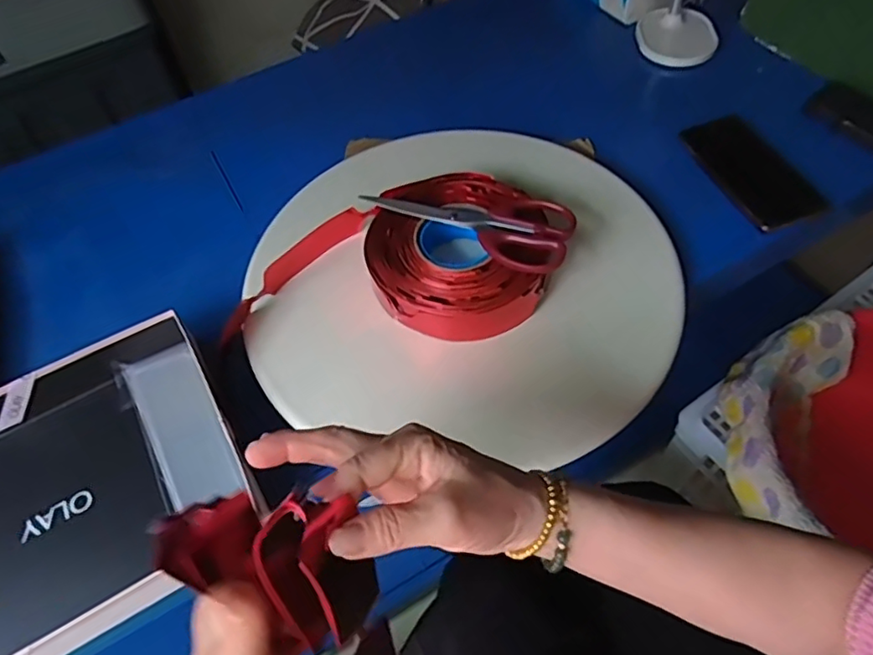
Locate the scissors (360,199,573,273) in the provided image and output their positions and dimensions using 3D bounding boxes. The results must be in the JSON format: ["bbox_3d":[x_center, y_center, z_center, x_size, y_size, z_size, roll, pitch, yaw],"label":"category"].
[{"bbox_3d":[0.034,-0.109,0.546,0.192,0.016,0.076,27,63,21],"label":"scissors"}]

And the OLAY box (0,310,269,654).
[{"bbox_3d":[-0.318,0.142,0.485,0.310,0.084,0.251,-29,59,-13],"label":"OLAY box"}]

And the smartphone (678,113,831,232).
[{"bbox_3d":[0.336,-0.170,0.627,0.075,0.013,0.154,-21,61,0],"label":"smartphone"}]

